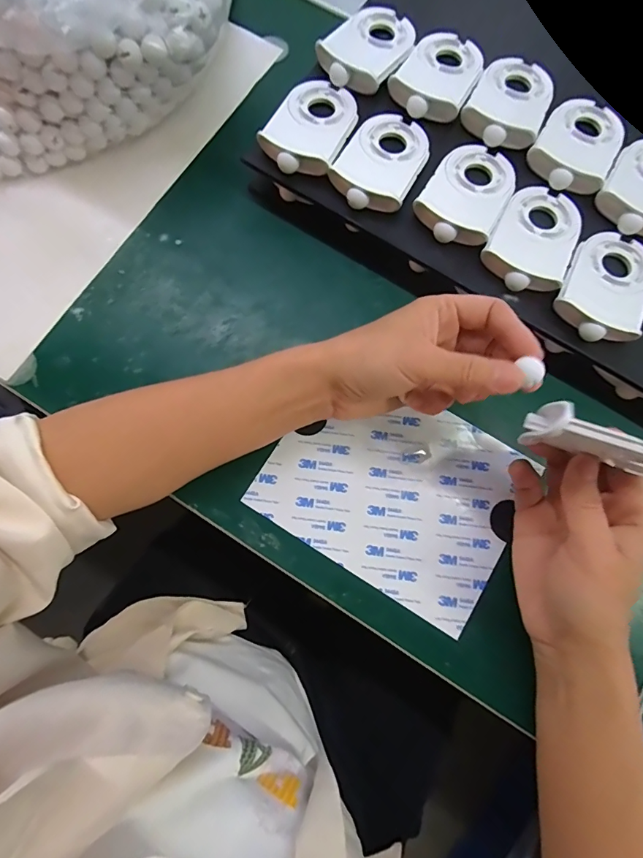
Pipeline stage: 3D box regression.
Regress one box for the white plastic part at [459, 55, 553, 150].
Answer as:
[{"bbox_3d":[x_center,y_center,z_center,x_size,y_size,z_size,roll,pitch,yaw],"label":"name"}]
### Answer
[{"bbox_3d":[0.147,-0.255,0.333,0.057,0.013,0.085,28,78,6],"label":"white plastic part"}]

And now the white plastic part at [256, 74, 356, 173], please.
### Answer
[{"bbox_3d":[-0.007,-0.233,0.326,0.057,0.014,0.089,23,78,5],"label":"white plastic part"}]

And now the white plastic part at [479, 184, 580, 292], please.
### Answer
[{"bbox_3d":[0.155,-0.139,0.311,0.057,0.010,0.090,29,78,6],"label":"white plastic part"}]

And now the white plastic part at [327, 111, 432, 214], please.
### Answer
[{"bbox_3d":[0.046,-0.204,0.324,0.058,0.010,0.091,28,78,6],"label":"white plastic part"}]

